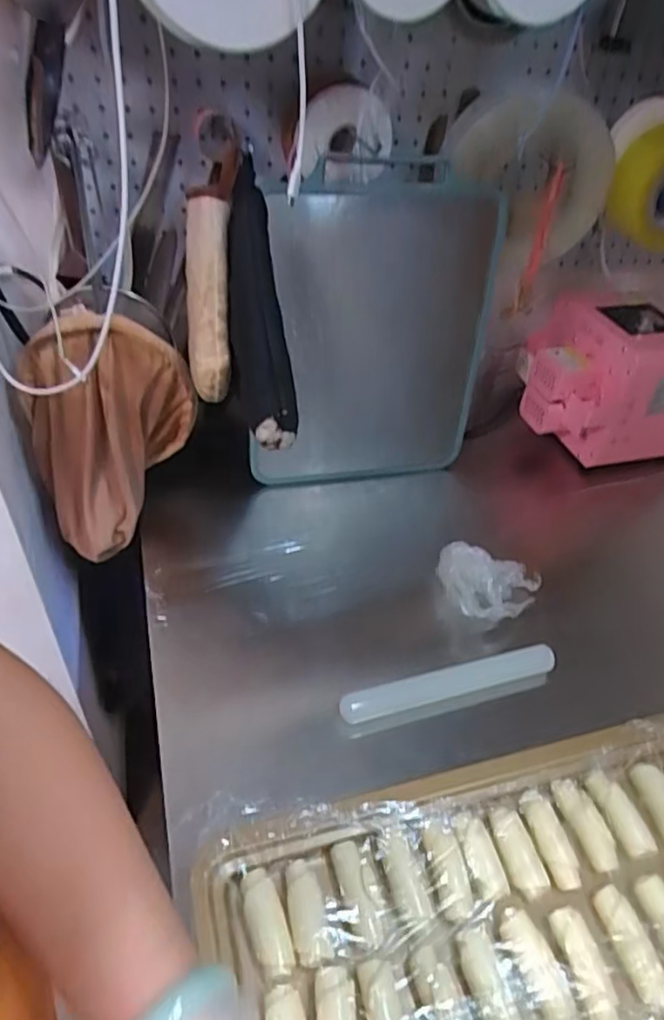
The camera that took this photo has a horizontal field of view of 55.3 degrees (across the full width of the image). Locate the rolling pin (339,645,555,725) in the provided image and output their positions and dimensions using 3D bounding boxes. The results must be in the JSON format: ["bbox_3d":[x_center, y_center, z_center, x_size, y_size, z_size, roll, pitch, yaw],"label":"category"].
[{"bbox_3d":[0.112,0.165,0.604,0.220,0.020,0.023,-9,45,-16],"label":"rolling pin"}]

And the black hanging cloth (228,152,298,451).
[{"bbox_3d":[-0.069,-0.181,0.583,0.050,0.063,0.248,-7,90,-15],"label":"black hanging cloth"}]

